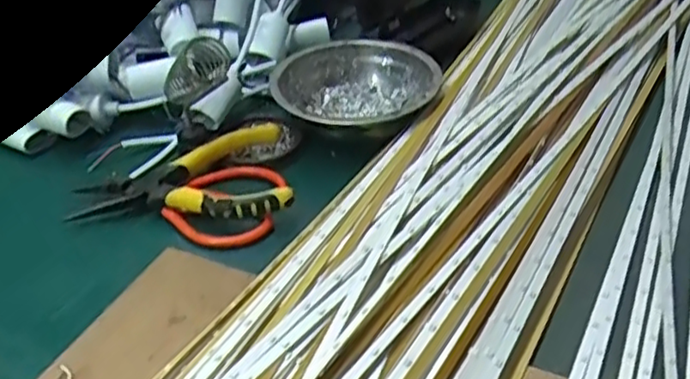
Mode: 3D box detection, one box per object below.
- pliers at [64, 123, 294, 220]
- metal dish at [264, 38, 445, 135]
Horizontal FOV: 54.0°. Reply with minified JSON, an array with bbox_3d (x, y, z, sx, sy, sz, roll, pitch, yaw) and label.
[{"bbox_3d":[-0.112,-0.006,0.464,0.142,0.025,0.085,-8,40,-7],"label":"pliers"},{"bbox_3d":[0.009,-0.072,0.527,0.122,0.037,0.113,-1,39,1],"label":"metal dish"}]

